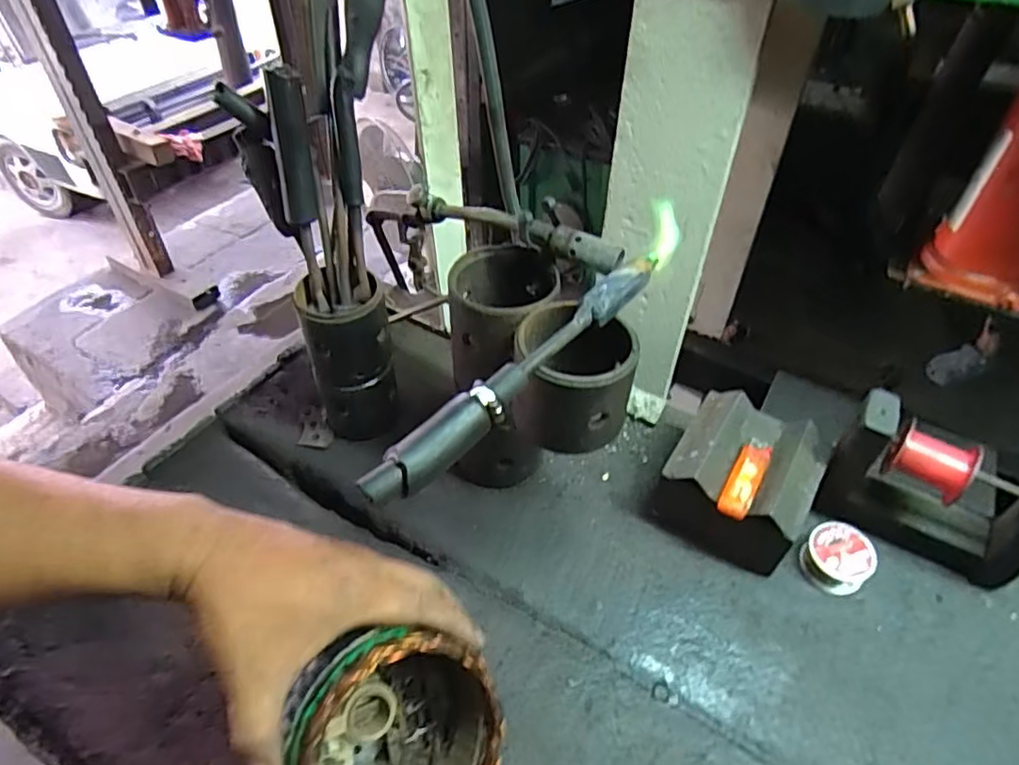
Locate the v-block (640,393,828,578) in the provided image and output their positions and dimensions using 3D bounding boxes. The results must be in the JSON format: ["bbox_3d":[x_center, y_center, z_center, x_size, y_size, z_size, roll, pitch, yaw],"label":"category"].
[{"bbox_3d":[0.211,0.095,0.584,0.124,0.098,0.127,29,52,25],"label":"v-block"}]

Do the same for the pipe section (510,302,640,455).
[{"bbox_3d":[0.046,-0.004,0.472,0.087,0.084,0.088,-3,46,-4],"label":"pipe section"}]

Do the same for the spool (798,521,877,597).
[{"bbox_3d":[0.295,0.157,0.564,0.053,0.033,0.055,1,46,-1],"label":"spool"}]

